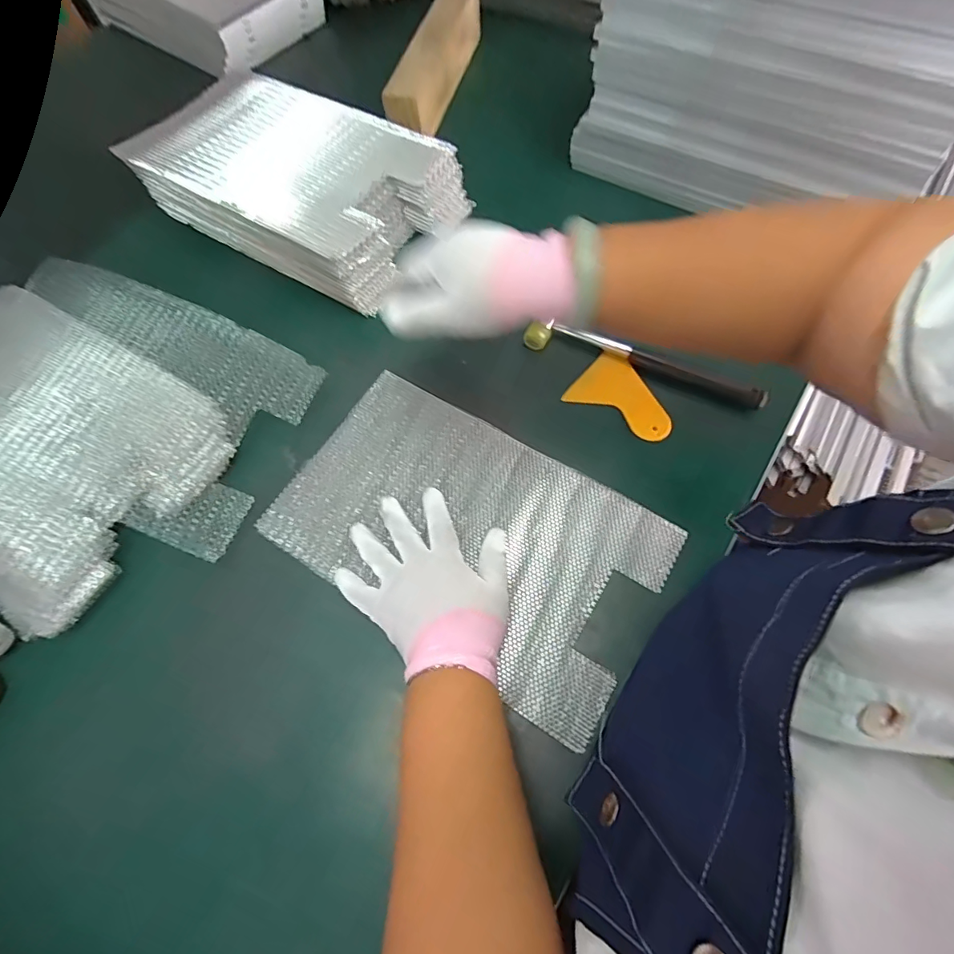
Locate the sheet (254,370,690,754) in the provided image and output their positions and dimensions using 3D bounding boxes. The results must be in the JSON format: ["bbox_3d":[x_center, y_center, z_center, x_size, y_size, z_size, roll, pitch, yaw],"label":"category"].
[{"bbox_3d":[-0.008,0.047,0.418,0.325,0.007,0.196,30,72,15],"label":"sheet"}]

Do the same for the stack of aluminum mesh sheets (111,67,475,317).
[{"bbox_3d":[-0.215,-0.357,0.558,0.367,0.075,0.211,29,71,14],"label":"stack of aluminum mesh sheets"}]

